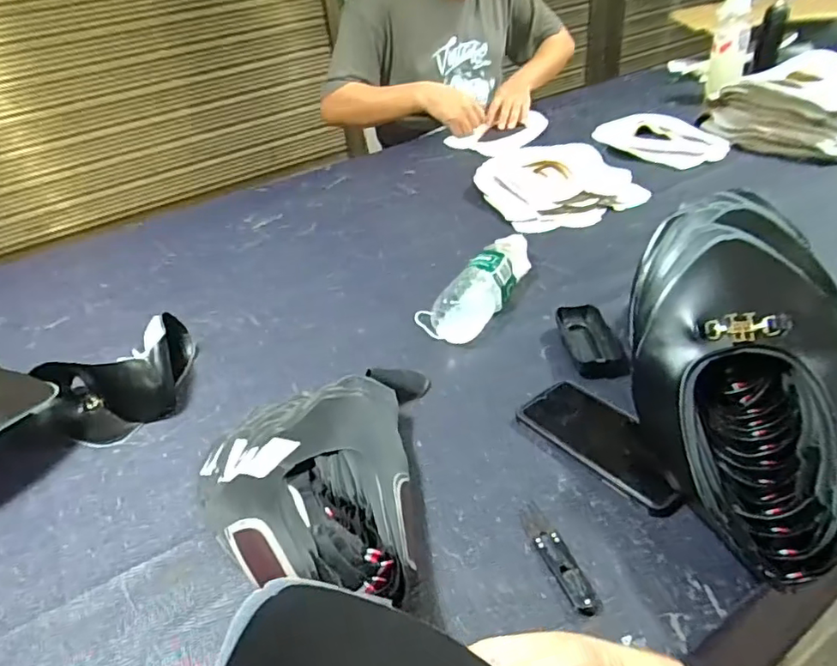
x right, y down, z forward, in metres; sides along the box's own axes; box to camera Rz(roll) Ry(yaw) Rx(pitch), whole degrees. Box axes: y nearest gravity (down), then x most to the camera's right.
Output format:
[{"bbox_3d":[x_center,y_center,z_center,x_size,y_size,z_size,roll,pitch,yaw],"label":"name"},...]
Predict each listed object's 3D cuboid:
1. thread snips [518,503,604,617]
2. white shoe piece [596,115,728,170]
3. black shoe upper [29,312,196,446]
[{"bbox_3d":[0.106,0.169,0.450,0.022,0.009,0.102,-15,38,-12],"label":"thread snips"},{"bbox_3d":[0.476,-0.393,1.166,0.150,0.030,0.262,-25,41,-24],"label":"white shoe piece"},{"bbox_3d":[-0.328,0.049,0.642,0.160,0.066,0.124,-23,40,-21],"label":"black shoe upper"}]

